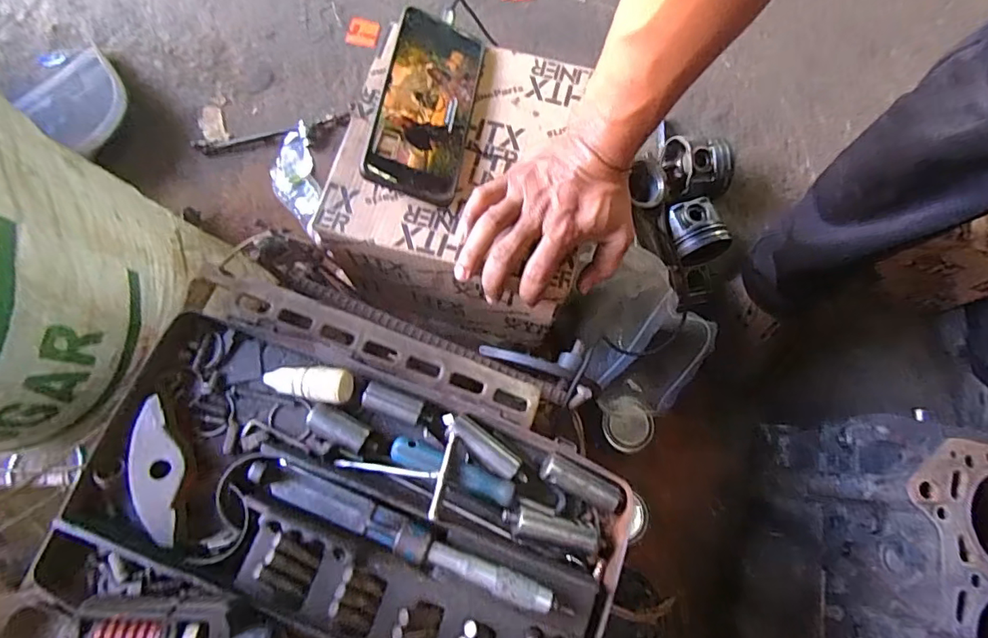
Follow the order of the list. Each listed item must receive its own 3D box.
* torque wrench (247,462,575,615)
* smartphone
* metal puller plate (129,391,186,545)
[{"bbox_3d":[-0.059,0.143,0.337,0.220,0.018,0.020,21,76,4],"label":"torque wrench"},{"bbox_3d":[-0.056,-0.181,0.439,0.079,0.014,0.167,16,73,-21],"label":"smartphone"},{"bbox_3d":[-0.232,0.104,0.357,0.033,0.004,0.096,-8,75,-12],"label":"metal puller plate"}]

